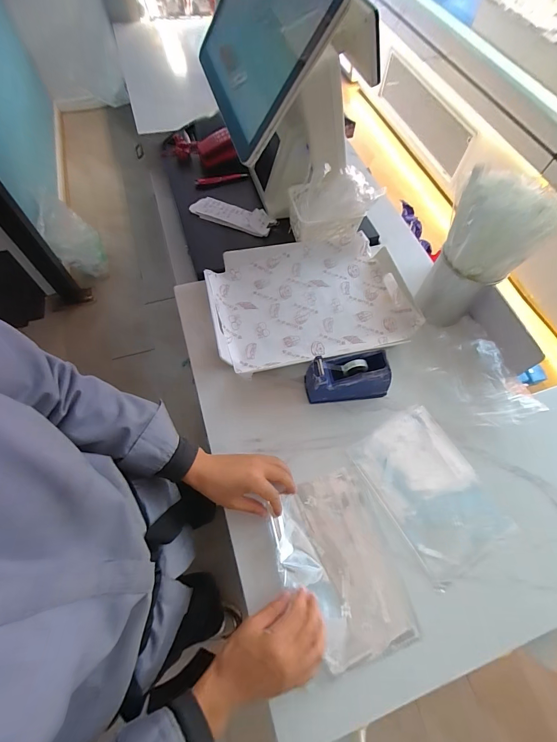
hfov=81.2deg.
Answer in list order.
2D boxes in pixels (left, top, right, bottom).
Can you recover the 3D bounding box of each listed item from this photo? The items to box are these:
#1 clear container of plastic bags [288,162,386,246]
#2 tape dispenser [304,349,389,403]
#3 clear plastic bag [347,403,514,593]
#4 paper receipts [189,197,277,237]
[{"bbox_3d":[0.105,-0.329,0.676,0.164,0.133,0.108,-2,64,-4],"label":"clear container of plastic bags"},{"bbox_3d":[0.118,0.008,0.544,0.138,0.085,0.056,-4,64,-5],"label":"tape dispenser"},{"bbox_3d":[0.238,0.185,0.513,0.162,0.006,0.226,-27,68,-15],"label":"clear plastic bag"},{"bbox_3d":[-0.102,-0.352,0.728,0.181,0.033,0.056,21,64,7],"label":"paper receipts"}]

